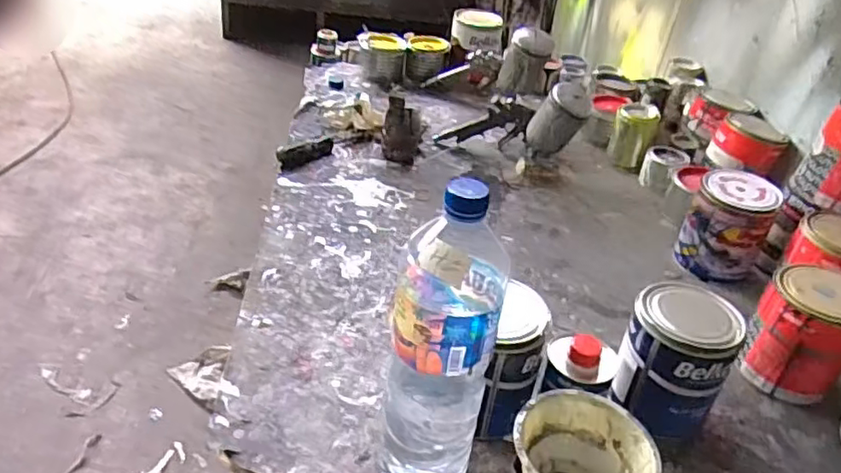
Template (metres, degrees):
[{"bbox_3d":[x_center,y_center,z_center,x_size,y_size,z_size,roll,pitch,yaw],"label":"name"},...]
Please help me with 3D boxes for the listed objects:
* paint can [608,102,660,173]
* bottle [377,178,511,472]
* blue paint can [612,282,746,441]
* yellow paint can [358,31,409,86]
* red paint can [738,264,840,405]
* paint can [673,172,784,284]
[{"bbox_3d":[0.395,-0.188,1.172,0.077,0.106,0.078,18,37,14],"label":"paint can"},{"bbox_3d":[0.017,0.101,0.532,0.085,0.321,0.087,12,35,6],"label":"bottle"},{"bbox_3d":[0.269,0.136,0.672,0.104,0.147,0.095,31,42,29],"label":"blue paint can"},{"bbox_3d":[-0.084,-0.391,1.375,0.104,0.091,0.094,0,37,-10],"label":"yellow paint can"},{"bbox_3d":[0.449,0.114,0.735,0.101,0.134,0.099,5,36,-4],"label":"red paint can"},{"bbox_3d":[0.444,-0.014,0.908,0.106,0.135,0.106,5,36,-4],"label":"paint can"}]

